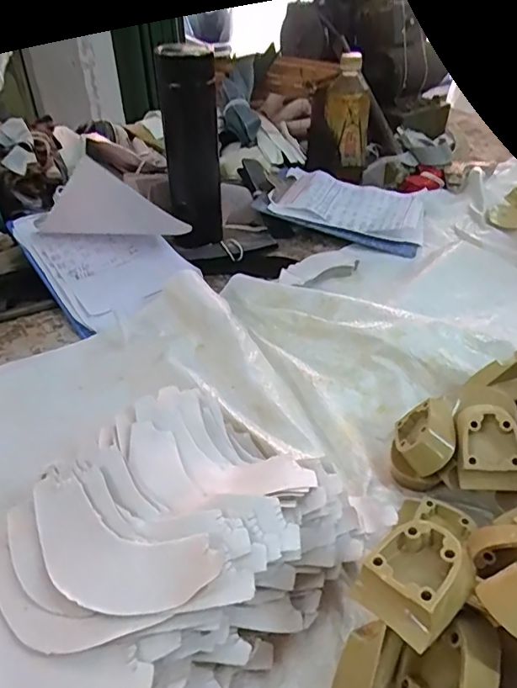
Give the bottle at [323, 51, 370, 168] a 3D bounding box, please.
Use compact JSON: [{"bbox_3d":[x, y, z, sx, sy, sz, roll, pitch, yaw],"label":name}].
[{"bbox_3d":[0.137,-0.355,0.772,0.057,0.159,0.052,-11,19,-16],"label":"bottle"}]

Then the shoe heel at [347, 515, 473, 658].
[{"bbox_3d":[0.072,0.106,0.229,0.050,0.021,0.040,-31,47,-33],"label":"shoe heel"}]

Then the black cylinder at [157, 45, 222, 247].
[{"bbox_3d":[-0.078,-0.226,0.594,0.065,0.214,0.051,-4,38,-4],"label":"black cylinder"}]

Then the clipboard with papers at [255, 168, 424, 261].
[{"bbox_3d":[0.119,-0.190,0.693,0.216,0.026,0.144,15,41,19],"label":"clipboard with papers"}]

